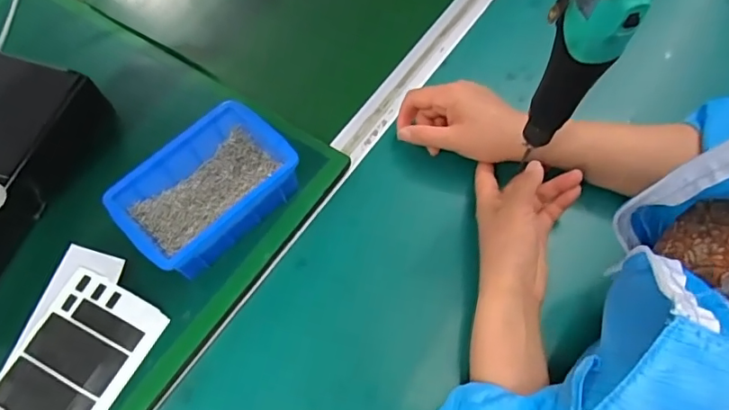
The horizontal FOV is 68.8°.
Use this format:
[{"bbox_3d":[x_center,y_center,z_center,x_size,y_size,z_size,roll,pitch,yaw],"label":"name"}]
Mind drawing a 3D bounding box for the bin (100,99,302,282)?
[{"bbox_3d":[-0.139,-0.016,0.472,0.153,0.042,0.100,-42,68,-16],"label":"bin"}]

